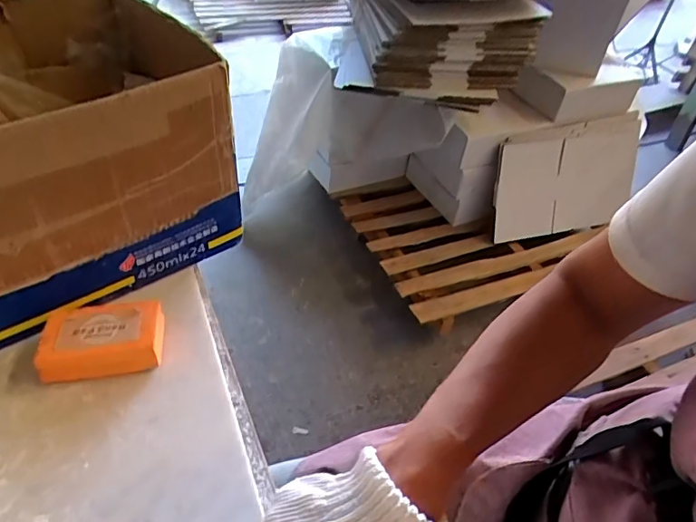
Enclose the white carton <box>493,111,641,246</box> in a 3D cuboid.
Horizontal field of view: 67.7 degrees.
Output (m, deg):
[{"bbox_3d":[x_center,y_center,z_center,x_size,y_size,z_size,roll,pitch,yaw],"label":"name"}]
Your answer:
[{"bbox_3d":[0.673,-0.249,1.565,0.514,0.321,0.026,-15,26,-18],"label":"white carton"}]

